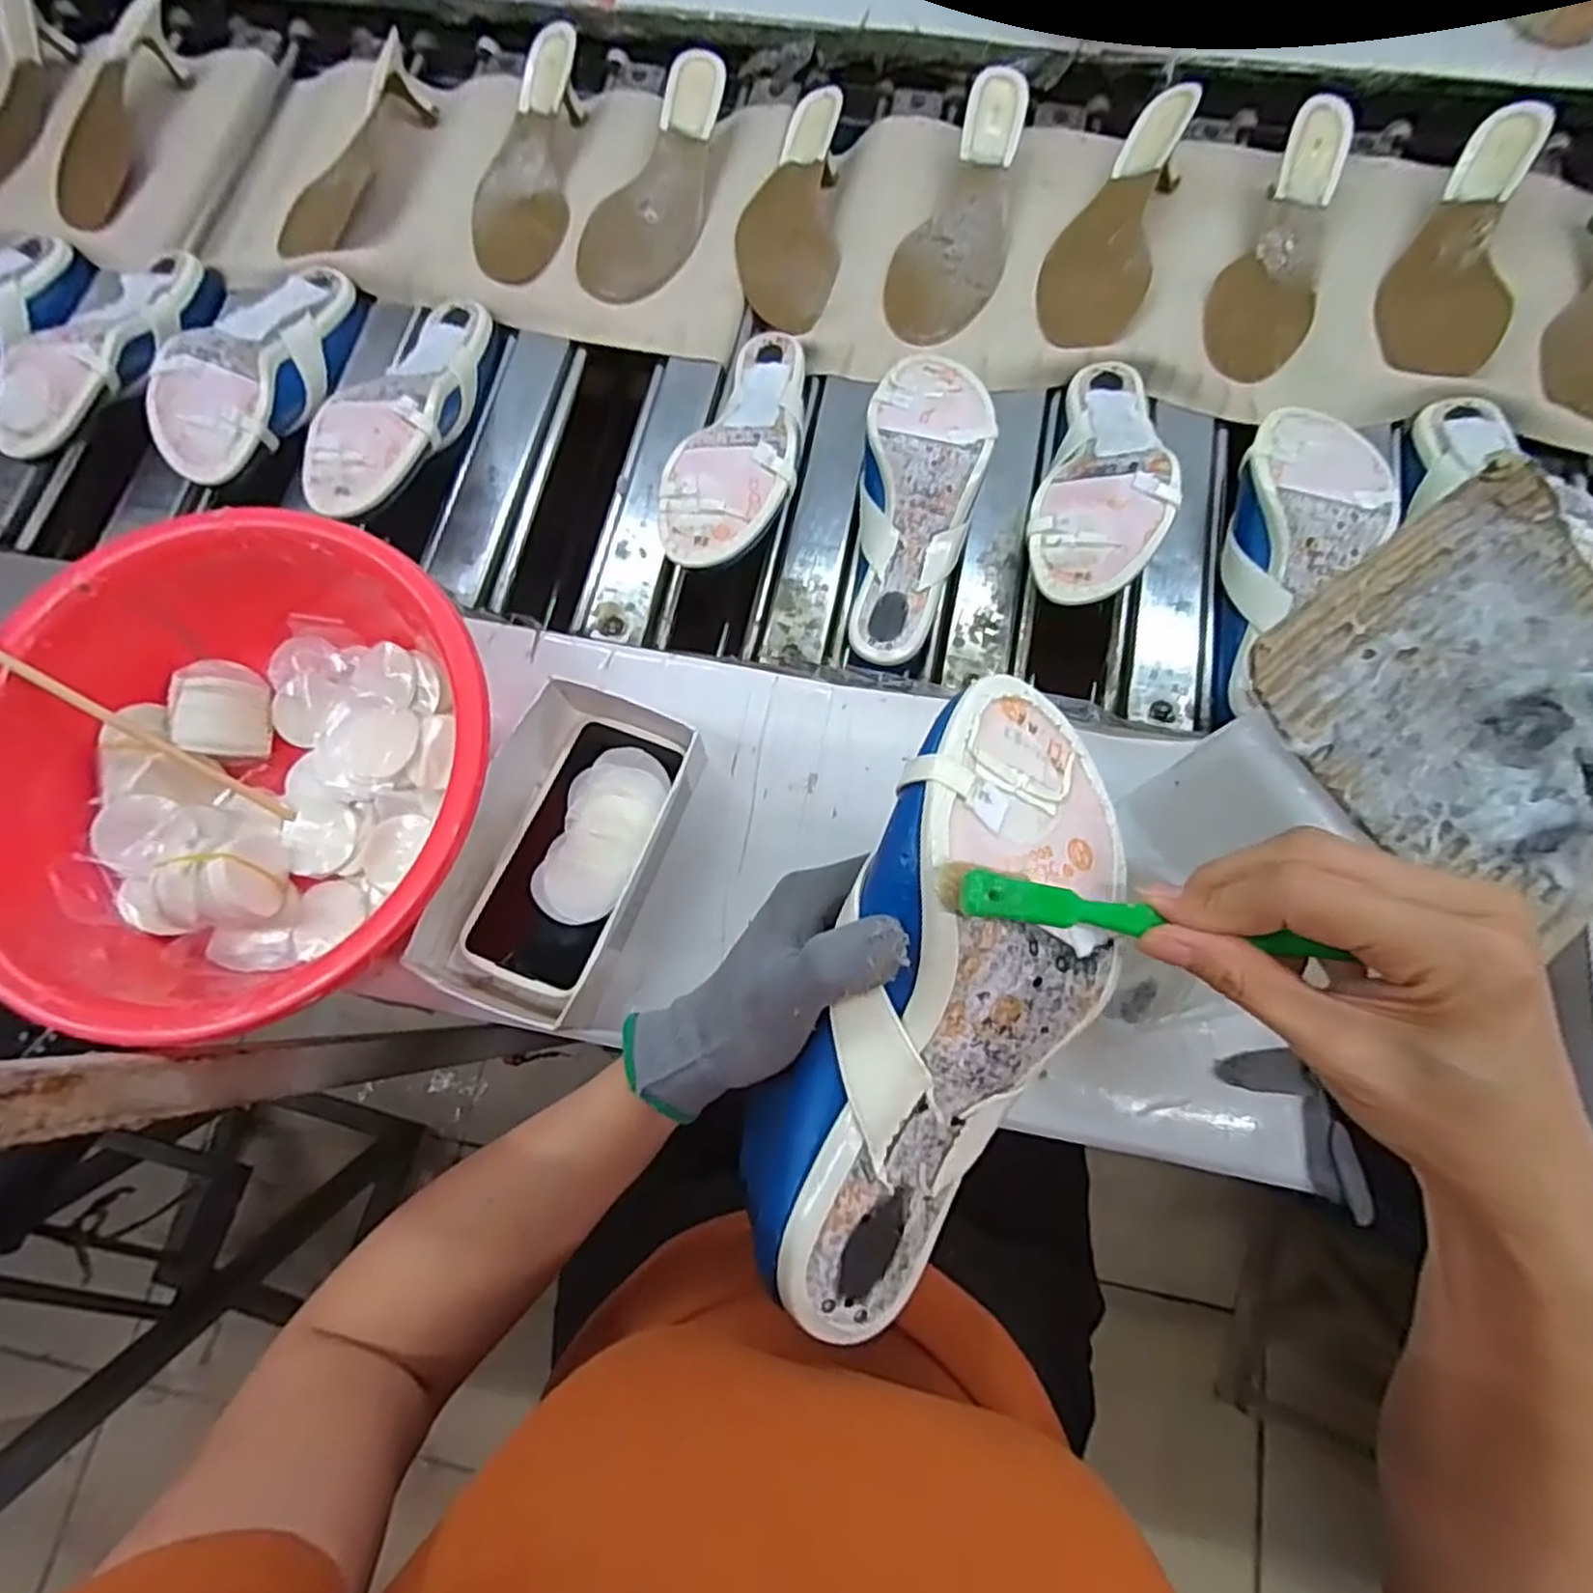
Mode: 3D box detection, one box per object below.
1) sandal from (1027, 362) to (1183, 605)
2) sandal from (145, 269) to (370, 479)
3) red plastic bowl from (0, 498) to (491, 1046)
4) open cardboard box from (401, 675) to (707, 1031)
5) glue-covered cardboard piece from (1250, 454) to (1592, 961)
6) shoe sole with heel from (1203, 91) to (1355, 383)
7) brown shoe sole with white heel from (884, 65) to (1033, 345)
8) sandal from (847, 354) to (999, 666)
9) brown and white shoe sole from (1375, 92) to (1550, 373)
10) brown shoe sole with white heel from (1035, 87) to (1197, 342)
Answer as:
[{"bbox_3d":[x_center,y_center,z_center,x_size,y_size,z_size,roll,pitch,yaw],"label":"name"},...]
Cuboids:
[{"bbox_3d":[0.221,-0.228,0.539,0.082,0.074,0.222,20,76,5],"label":"sandal"},{"bbox_3d":[-0.428,-0.343,0.596,0.089,0.052,0.227,9,75,2],"label":"sandal"},{"bbox_3d":[-0.304,-0.012,0.437,0.275,0.105,0.261,0,75,0],"label":"red plastic bowl"},{"bbox_3d":[-0.138,0.031,0.451,0.111,0.048,0.203,21,76,6],"label":"open cardboard box"},{"bbox_3d":[0.289,-0.044,0.300,0.161,0.028,0.152,-36,76,-8],"label":"glue-covered cardboard piece"},{"bbox_3d":[0.403,-0.459,0.623,0.080,0.012,0.238,19,90,5],"label":"shoe sole with heel"},{"bbox_3d":[0.143,-0.492,0.634,0.085,0.018,0.237,19,89,5],"label":"brown shoe sole with white heel"},{"bbox_3d":[0.085,-0.208,0.540,0.084,0.051,0.224,10,89,3],"label":"sandal"},{"bbox_3d":[0.535,-0.437,0.592,0.086,0.048,0.228,27,77,7],"label":"brown and white shoe sole"},{"bbox_3d":[0.261,-0.471,0.612,0.089,0.044,0.235,16,76,4],"label":"brown shoe sole with white heel"}]

